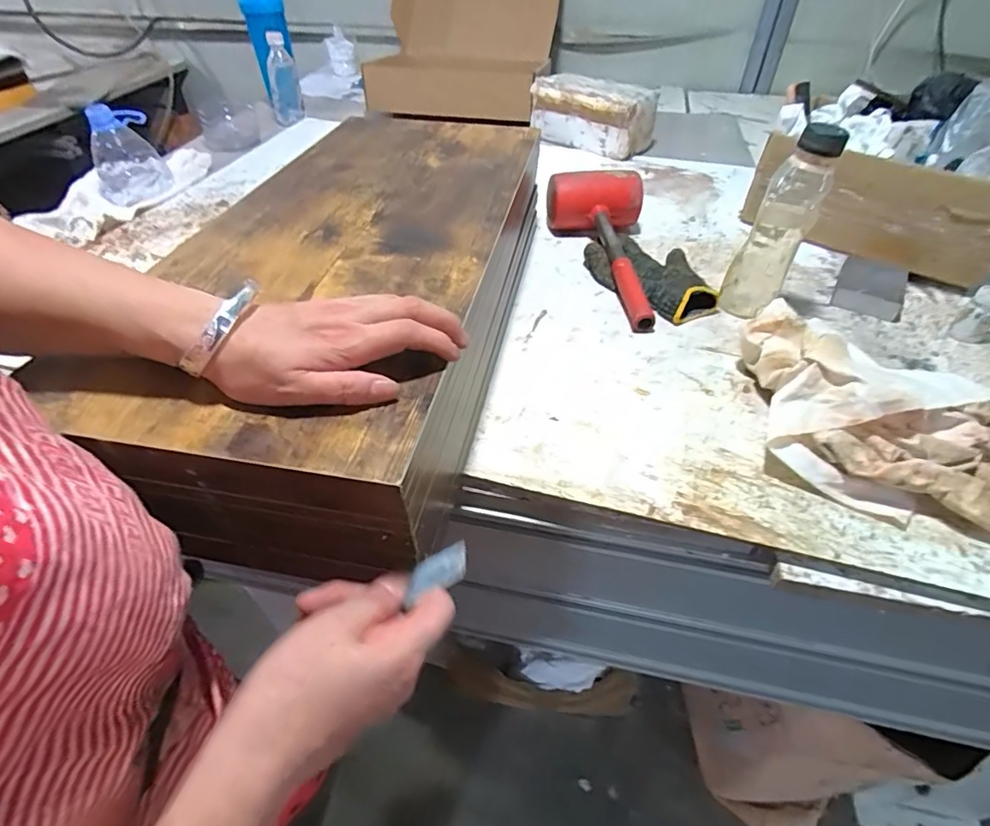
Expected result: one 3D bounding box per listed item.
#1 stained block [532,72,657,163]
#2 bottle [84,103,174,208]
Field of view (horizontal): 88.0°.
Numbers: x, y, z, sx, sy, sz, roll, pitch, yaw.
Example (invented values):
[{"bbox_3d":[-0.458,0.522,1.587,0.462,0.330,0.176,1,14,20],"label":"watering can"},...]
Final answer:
[{"bbox_3d":[0.181,-0.570,0.989,0.233,0.109,0.080,30,53,27],"label":"stained block"},{"bbox_3d":[-0.583,-0.403,0.808,0.107,0.133,0.088,-29,52,-25],"label":"bottle"}]

